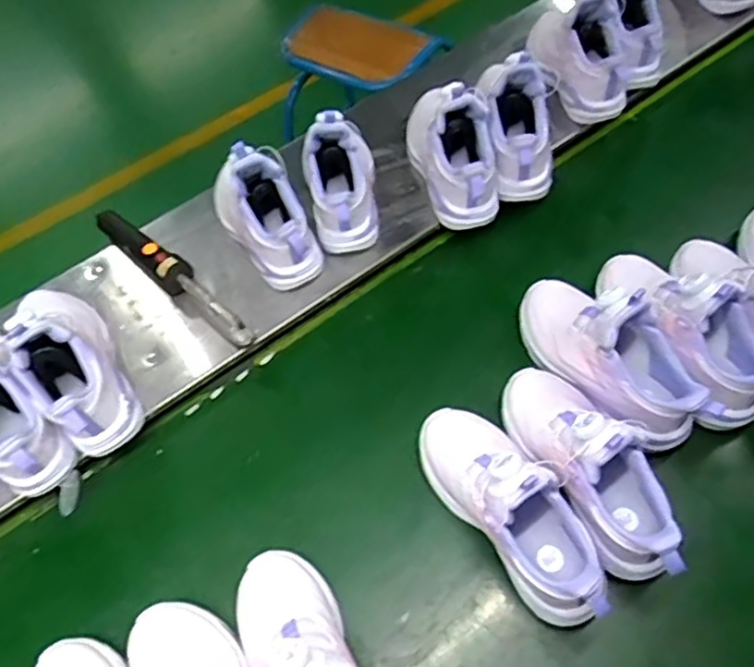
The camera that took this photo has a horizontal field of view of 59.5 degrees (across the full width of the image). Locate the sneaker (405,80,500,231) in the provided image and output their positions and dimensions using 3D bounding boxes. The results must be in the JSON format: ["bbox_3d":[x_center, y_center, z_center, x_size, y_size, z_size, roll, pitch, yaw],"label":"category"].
[{"bbox_3d":[0.089,-0.234,0.782,0.080,0.119,0.197,-15,59,-7],"label":"sneaker"}]

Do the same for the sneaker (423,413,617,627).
[{"bbox_3d":[0.119,0.150,0.592,0.096,0.130,0.224,-27,61,-14],"label":"sneaker"}]

